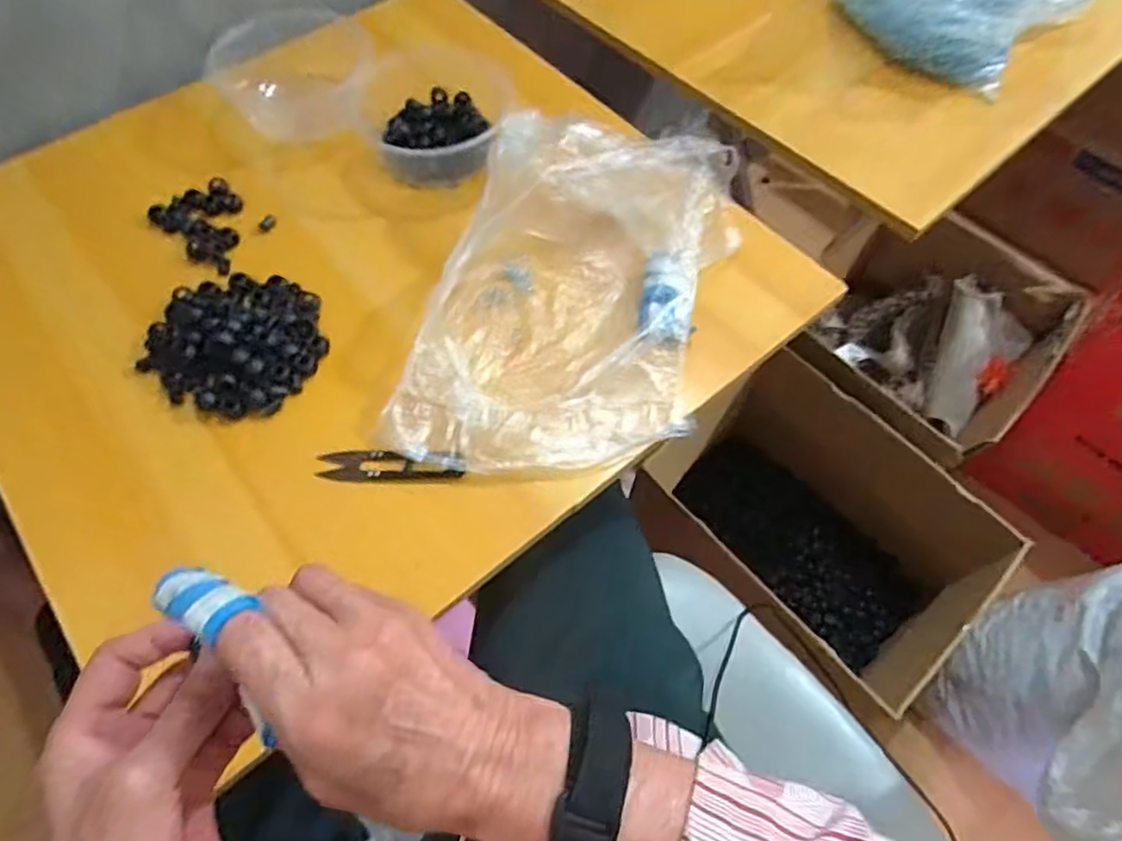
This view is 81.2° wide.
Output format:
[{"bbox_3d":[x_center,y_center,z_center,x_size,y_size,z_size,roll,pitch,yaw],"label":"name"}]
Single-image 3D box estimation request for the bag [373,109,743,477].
[{"bbox_3d":[0.008,-0.107,0.494,0.219,0.075,0.310,16,63,7],"label":"bag"}]

